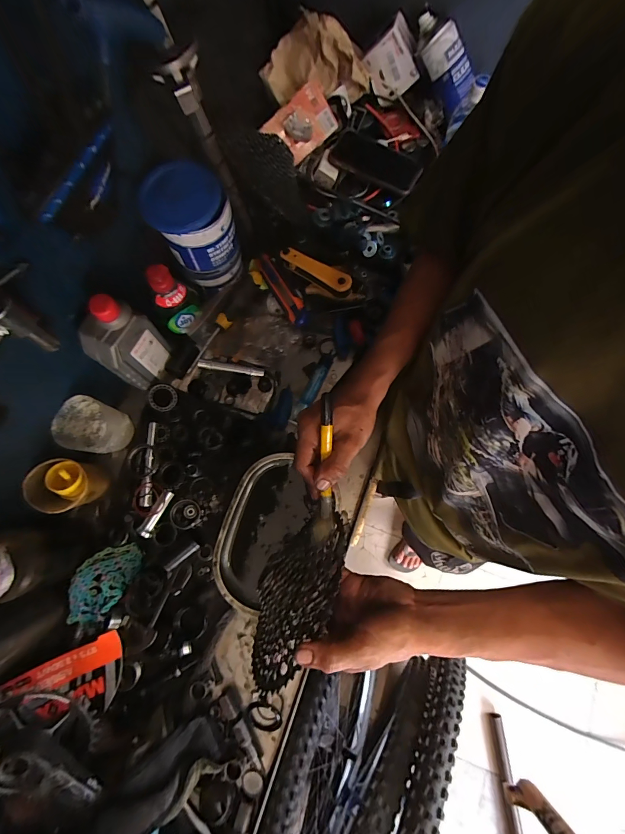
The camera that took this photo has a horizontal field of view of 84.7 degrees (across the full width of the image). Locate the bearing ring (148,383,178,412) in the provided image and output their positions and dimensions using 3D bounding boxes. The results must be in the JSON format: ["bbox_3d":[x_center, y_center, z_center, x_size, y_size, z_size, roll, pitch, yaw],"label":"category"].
[{"bbox_3d":[-0.235,-0.030,0.537,0.043,0.006,0.042,-1,99,-9],"label":"bearing ring"}]

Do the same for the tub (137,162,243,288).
[{"bbox_3d":[-0.160,-0.260,0.495,0.104,0.158,0.091,-28,78,-6],"label":"tub"}]

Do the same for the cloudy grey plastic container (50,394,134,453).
[{"bbox_3d":[-0.312,0.015,0.494,0.055,0.088,0.068,30,78,7],"label":"cloudy grey plastic container"}]

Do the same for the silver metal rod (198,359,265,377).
[{"bbox_3d":[-0.133,-0.080,0.558,0.103,0.016,0.014,7,77,2],"label":"silver metal rod"}]

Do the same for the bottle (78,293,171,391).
[{"bbox_3d":[-0.257,-0.097,0.481,0.049,0.167,0.081,28,78,6],"label":"bottle"}]

